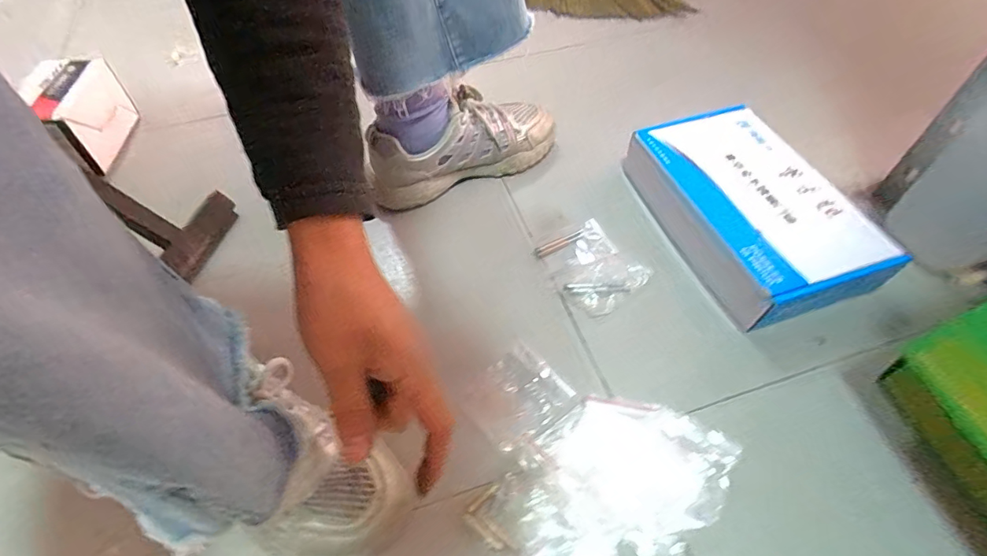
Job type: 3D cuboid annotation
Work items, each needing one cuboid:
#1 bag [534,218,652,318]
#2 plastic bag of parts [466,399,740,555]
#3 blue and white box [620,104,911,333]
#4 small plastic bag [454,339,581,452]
[{"bbox_3d":[0.103,-0.012,0.494,0.082,0.010,0.101,-26,56,-16],"label":"bag"},{"bbox_3d":[0.081,0.157,0.363,0.186,0.027,0.114,-24,56,-15],"label":"plastic bag of parts"},{"bbox_3d":[0.264,-0.076,0.508,0.152,0.062,0.262,-15,54,-9],"label":"blue and white box"},{"bbox_3d":[0.018,0.101,0.411,0.081,0.015,0.075,-36,59,-22],"label":"small plastic bag"}]

